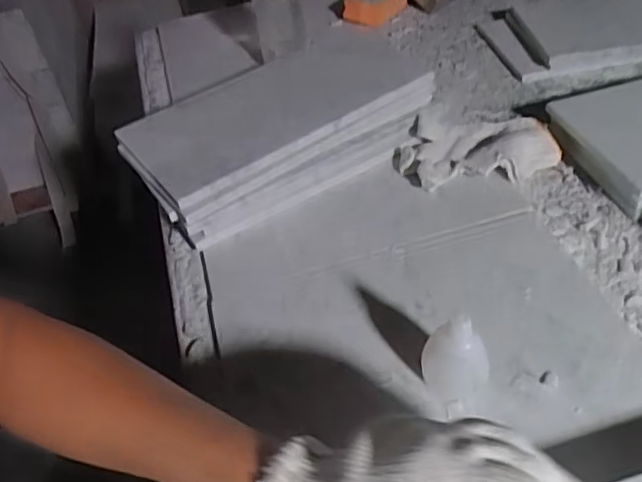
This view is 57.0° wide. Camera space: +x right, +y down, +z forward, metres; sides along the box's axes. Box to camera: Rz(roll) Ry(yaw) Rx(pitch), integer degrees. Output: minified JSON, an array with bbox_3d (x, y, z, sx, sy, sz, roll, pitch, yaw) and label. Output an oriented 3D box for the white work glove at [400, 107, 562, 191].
[{"bbox_3d":[0.159,-0.098,0.609,0.155,0.030,0.100,-7,44,-1],"label":"white work glove"}]

